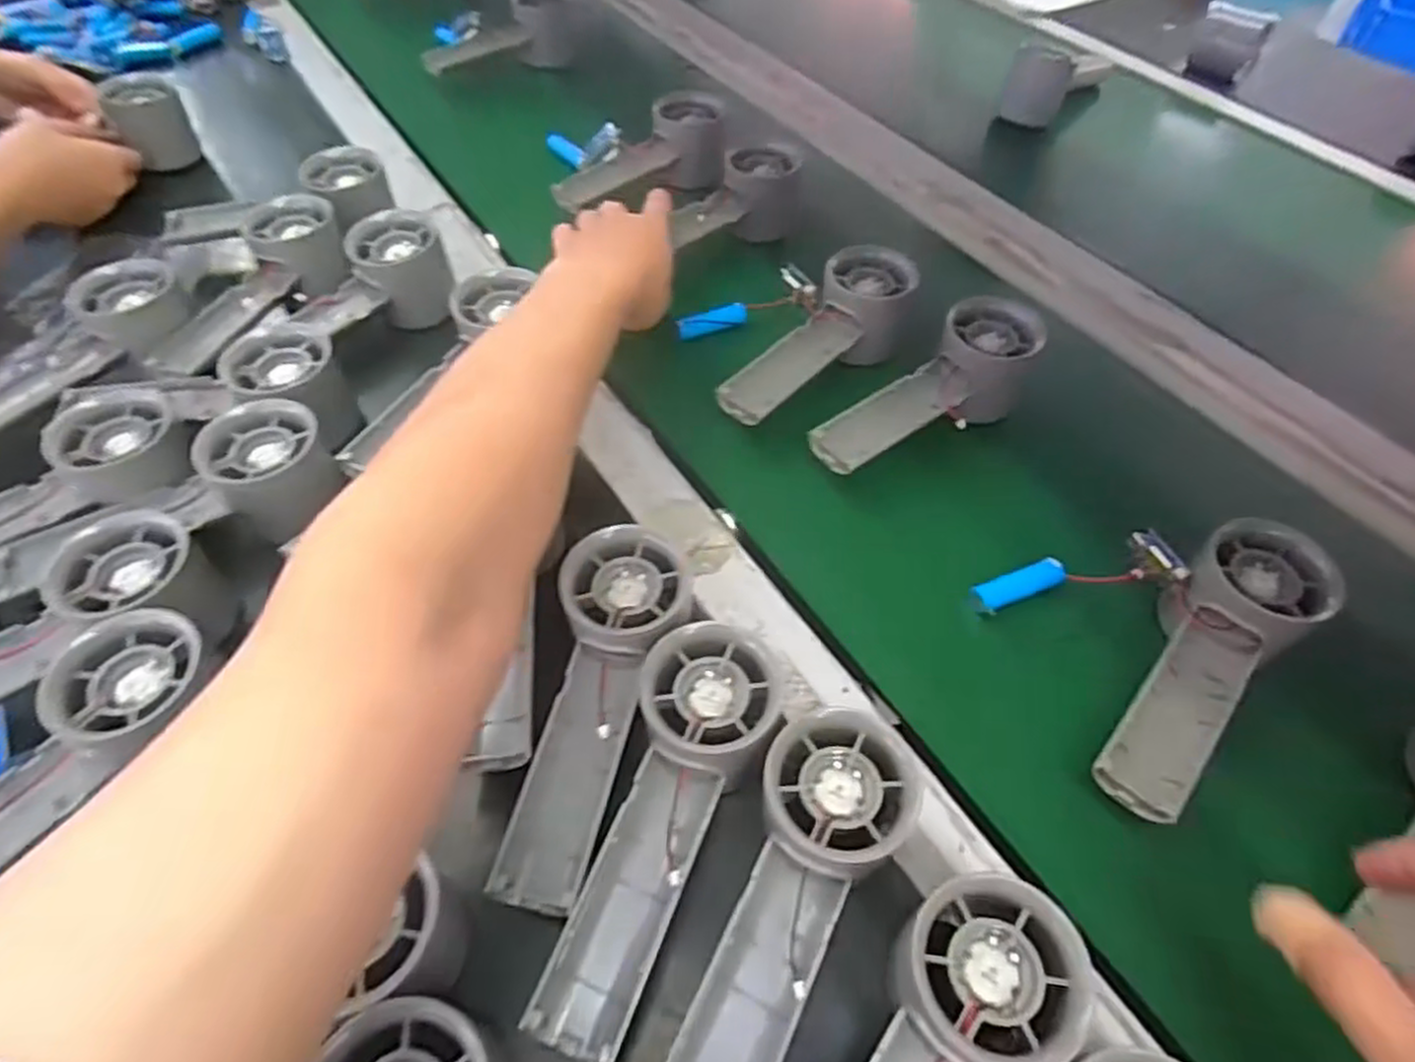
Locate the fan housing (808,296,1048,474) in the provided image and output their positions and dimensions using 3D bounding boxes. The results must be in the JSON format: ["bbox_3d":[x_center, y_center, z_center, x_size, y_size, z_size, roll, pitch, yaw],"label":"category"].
[{"bbox_3d":[0.132,-0.077,0.460,0.161,0.068,0.052,-35,61,-24],"label":"fan housing"}]

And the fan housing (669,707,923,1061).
[{"bbox_3d":[0.027,0.147,0.279,0.057,0.058,0.161,22,56,15],"label":"fan housing"}]

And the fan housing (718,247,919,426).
[{"bbox_3d":[0.076,-0.118,0.481,0.062,0.056,0.161,31,59,21],"label":"fan housing"}]

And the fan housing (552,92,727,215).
[{"bbox_3d":[-0.056,-0.297,0.608,0.158,0.055,0.055,-27,58,-19],"label":"fan housing"}]

